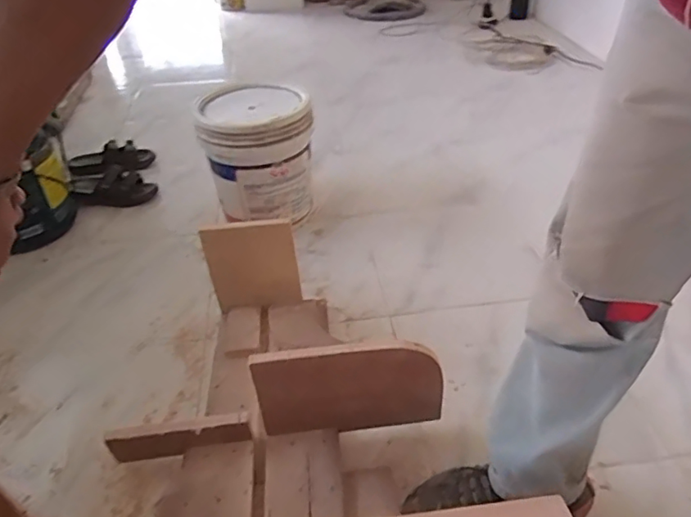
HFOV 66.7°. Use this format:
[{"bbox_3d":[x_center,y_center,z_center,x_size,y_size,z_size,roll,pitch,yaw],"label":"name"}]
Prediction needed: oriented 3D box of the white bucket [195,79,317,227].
[{"bbox_3d":[-0.235,-0.280,1.423,0.283,0.289,0.269,-12,40,-13],"label":"white bucket"}]

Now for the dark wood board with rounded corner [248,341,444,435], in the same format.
[{"bbox_3d":[0.010,0.224,0.885,0.310,0.226,0.029,-5,39,-5],"label":"dark wood board with rounded corner"}]

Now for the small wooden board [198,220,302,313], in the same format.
[{"bbox_3d":[-0.197,0.017,1.119,0.184,0.201,0.016,-8,29,-2],"label":"small wooden board"}]

